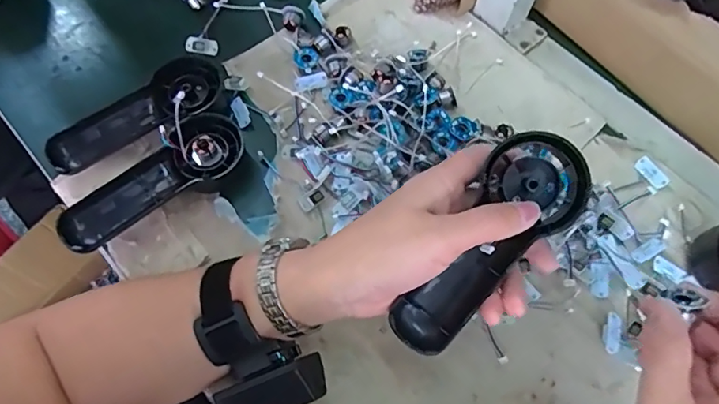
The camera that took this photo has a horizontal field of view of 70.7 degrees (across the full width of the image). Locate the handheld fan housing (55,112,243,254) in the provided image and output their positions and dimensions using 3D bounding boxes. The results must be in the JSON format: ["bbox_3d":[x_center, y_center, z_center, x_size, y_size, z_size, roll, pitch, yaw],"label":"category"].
[{"bbox_3d":[-0.162,-0.017,0.405,0.148,0.032,0.053,-33,71,-16],"label":"handheld fan housing"}]

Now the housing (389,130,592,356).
[{"bbox_3d":[0.078,0.027,0.311,0.055,0.023,0.151,39,94,14],"label":"housing"}]

